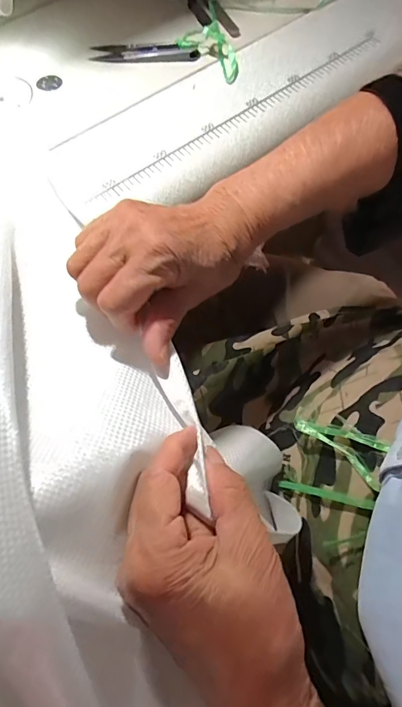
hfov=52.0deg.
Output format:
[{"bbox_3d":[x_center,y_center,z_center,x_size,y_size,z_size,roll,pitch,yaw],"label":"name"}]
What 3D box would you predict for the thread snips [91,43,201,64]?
[{"bbox_3d":[-0.053,-0.279,0.382,0.099,0.009,0.023,4,67,2],"label":"thread snips"}]

